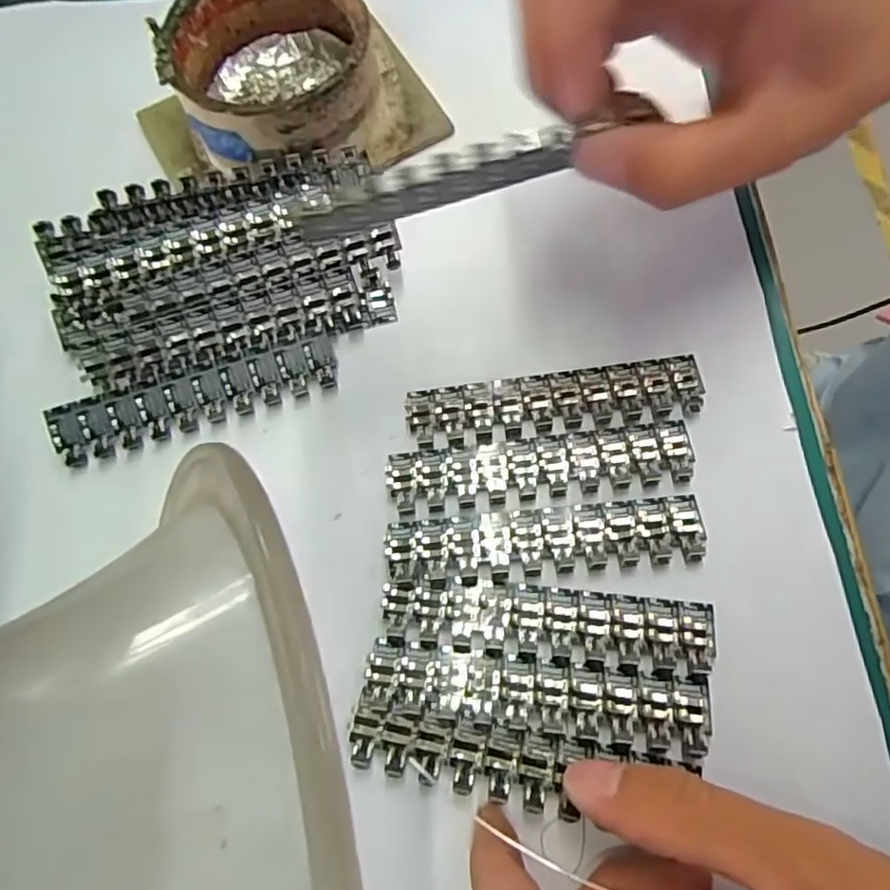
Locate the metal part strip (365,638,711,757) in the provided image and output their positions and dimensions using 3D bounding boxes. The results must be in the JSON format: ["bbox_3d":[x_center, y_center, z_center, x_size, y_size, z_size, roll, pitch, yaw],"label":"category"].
[{"bbox_3d":[0.029,0.080,0.210,0.109,0.005,0.024,6,71,4],"label":"metal part strip"}]

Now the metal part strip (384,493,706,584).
[{"bbox_3d":[0.034,0.033,0.227,0.109,0.004,0.025,-5,71,0],"label":"metal part strip"}]

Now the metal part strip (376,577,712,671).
[{"bbox_3d":[0.034,0.060,0.219,0.109,0.006,0.022,4,71,4],"label":"metal part strip"}]

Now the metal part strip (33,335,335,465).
[{"bbox_3d":[-0.096,-0.019,0.250,0.108,0.004,0.024,-18,90,-4],"label":"metal part strip"}]

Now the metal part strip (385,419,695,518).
[{"bbox_3d":[0.034,0.007,0.236,0.109,0.004,0.024,-6,71,0],"label":"metal part strip"}]

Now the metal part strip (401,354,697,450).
[{"bbox_3d":[0.041,-0.017,0.245,0.109,0.004,0.024,-7,71,0],"label":"metal part strip"}]

